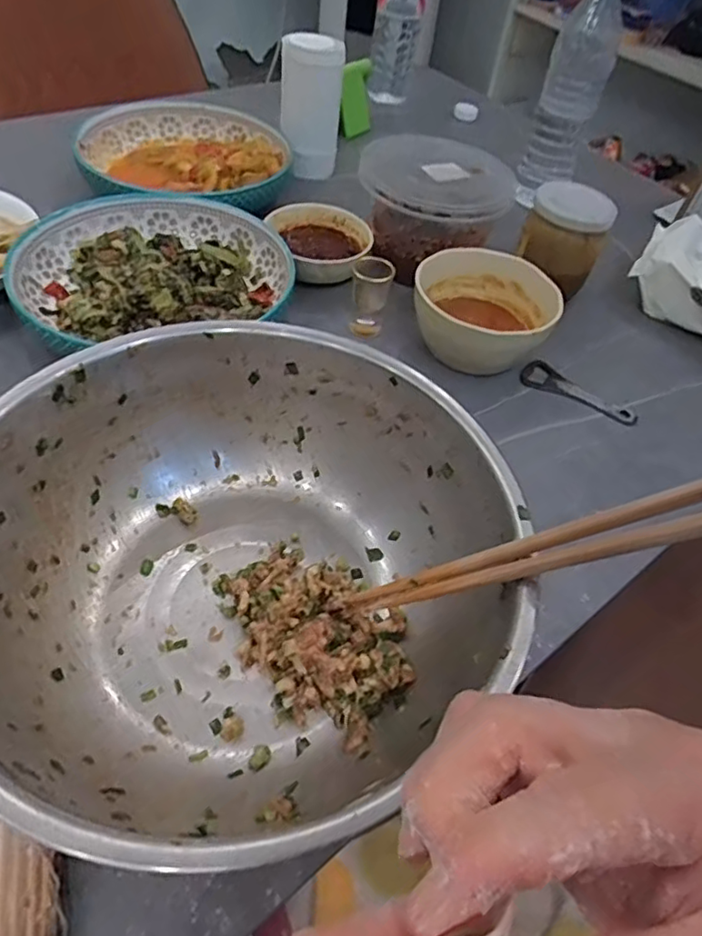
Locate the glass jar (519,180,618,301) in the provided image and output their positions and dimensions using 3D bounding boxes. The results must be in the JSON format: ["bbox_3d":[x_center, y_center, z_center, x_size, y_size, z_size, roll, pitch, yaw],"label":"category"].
[{"bbox_3d":[0.199,-0.217,0.566,0.070,0.072,0.070,20,50,8],"label":"glass jar"}]

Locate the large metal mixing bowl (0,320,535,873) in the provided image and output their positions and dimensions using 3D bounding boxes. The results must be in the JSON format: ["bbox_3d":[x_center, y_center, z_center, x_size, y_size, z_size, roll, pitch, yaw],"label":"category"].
[{"bbox_3d":[-0.057,0.041,0.308,0.246,0.091,0.259,4,50,-5],"label":"large metal mixing bowl"}]

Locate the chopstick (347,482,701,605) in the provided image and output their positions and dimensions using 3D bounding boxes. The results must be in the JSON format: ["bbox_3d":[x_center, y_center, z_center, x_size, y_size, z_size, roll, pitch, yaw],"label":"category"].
[{"bbox_3d":[0.088,0.031,0.265,0.221,0.008,0.009,-26,41,35],"label":"chopstick"}]

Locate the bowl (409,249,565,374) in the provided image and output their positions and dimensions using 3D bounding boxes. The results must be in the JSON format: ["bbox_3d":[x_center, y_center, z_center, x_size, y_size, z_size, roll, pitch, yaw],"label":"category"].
[{"bbox_3d":[0.112,-0.130,0.511,0.112,0.061,0.112,4,50,-5],"label":"bowl"}]

